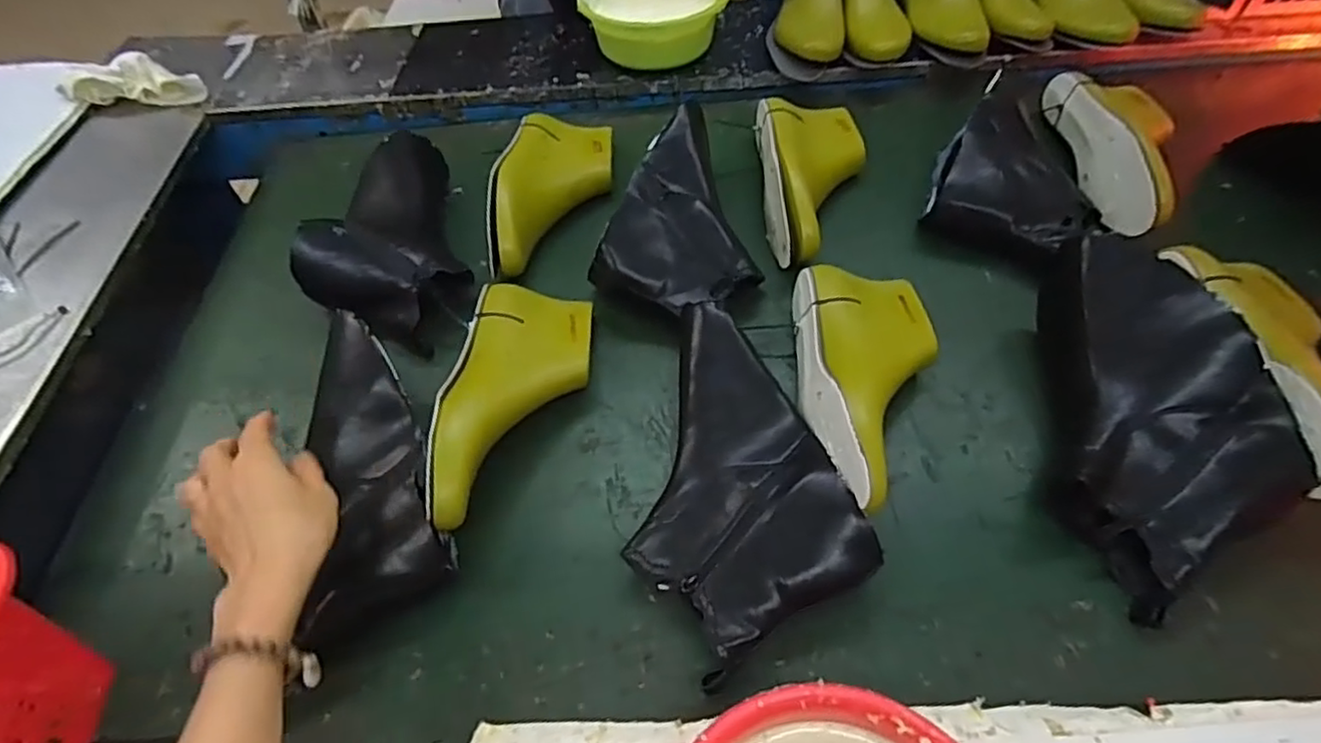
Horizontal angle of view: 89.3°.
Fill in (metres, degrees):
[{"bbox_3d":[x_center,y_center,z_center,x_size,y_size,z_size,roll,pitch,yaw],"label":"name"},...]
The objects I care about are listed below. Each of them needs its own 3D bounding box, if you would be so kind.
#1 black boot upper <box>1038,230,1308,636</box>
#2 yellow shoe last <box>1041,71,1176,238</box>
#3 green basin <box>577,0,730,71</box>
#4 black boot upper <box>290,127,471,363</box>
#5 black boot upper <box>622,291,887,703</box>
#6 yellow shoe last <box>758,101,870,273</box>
[{"bbox_3d":[0.398,0.028,0.519,0.143,0.104,0.287,4,55,7],"label":"black boot upper"},{"bbox_3d":[0.520,-0.253,0.728,0.108,0.068,0.256,0,55,4],"label":"yellow shoe last"},{"bbox_3d":[-0.007,-0.475,0.903,0.191,0.072,0.173,4,55,7],"label":"green basin"},{"bbox_3d":[-0.298,-0.142,0.711,0.160,0.079,0.305,-18,56,-8],"label":"black boot upper"},{"bbox_3d":[0.044,0.081,0.536,0.174,0.059,0.253,-27,57,-15],"label":"black boot upper"},{"bbox_3d":[0.168,-0.220,0.721,0.121,0.074,0.242,-1,55,3],"label":"yellow shoe last"}]

